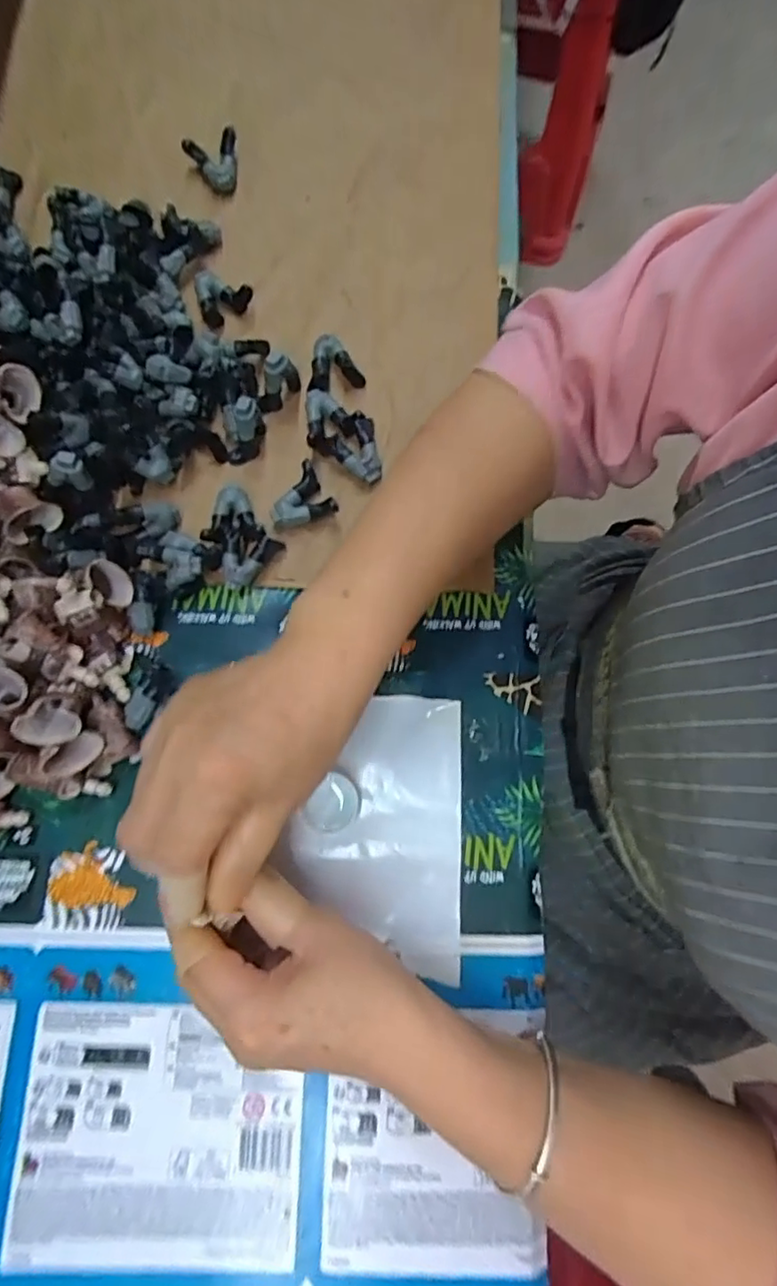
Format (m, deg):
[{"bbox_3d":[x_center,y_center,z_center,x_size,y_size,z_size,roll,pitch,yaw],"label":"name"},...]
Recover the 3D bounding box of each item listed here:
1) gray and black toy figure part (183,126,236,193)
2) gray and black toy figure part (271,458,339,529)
[{"bbox_3d":[-0.125,-0.349,0.425,0.037,0.017,0.044,-16,76,-7],"label":"gray and black toy figure part"},{"bbox_3d":[-0.055,-0.085,0.361,0.037,0.018,0.037,-31,78,-9],"label":"gray and black toy figure part"}]

